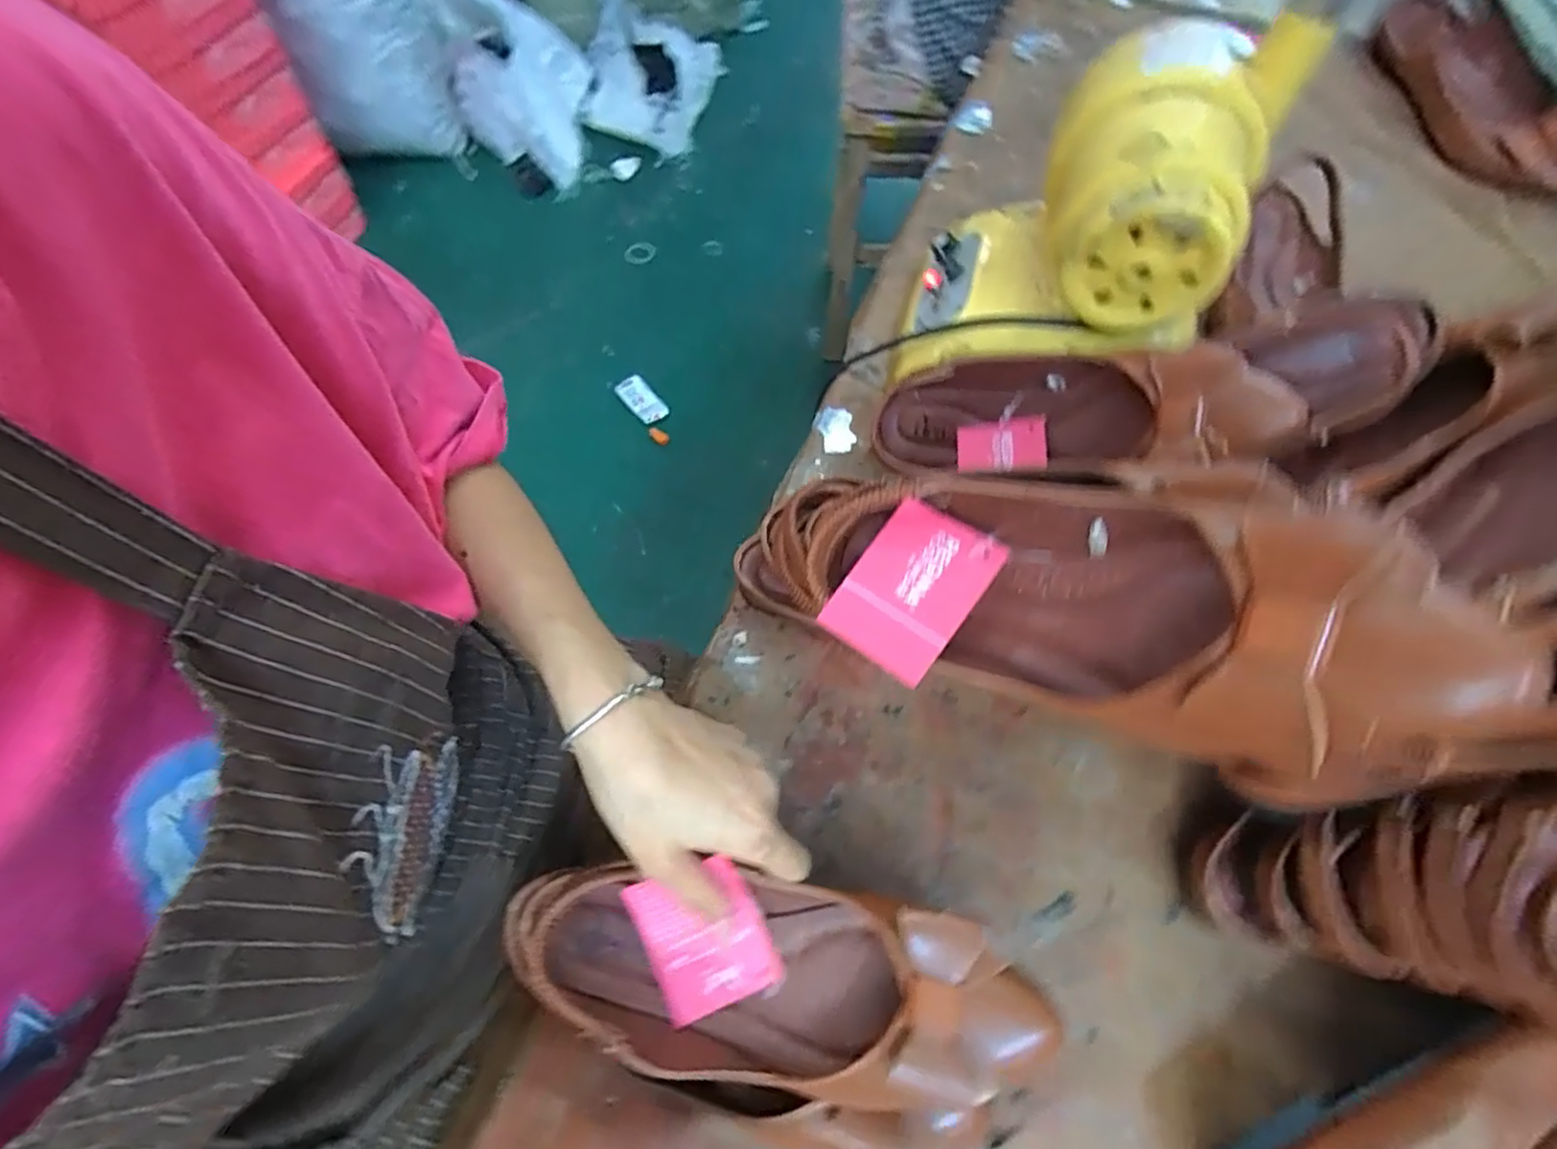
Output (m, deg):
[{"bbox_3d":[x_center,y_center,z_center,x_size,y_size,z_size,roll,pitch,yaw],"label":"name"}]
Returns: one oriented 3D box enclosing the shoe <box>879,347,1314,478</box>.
[{"bbox_3d":[0.172,-0.099,0.435,0.248,0.066,0.063,10,61,44],"label":"shoe"}]

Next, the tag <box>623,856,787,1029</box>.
[{"bbox_3d":[-0.038,0.180,0.336,0.059,0.011,0.071,-26,88,-6],"label":"tag"}]

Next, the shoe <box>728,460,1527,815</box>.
[{"bbox_3d":[0.115,0.011,0.274,0.252,0.089,0.095,13,63,40],"label":"shoe"}]

